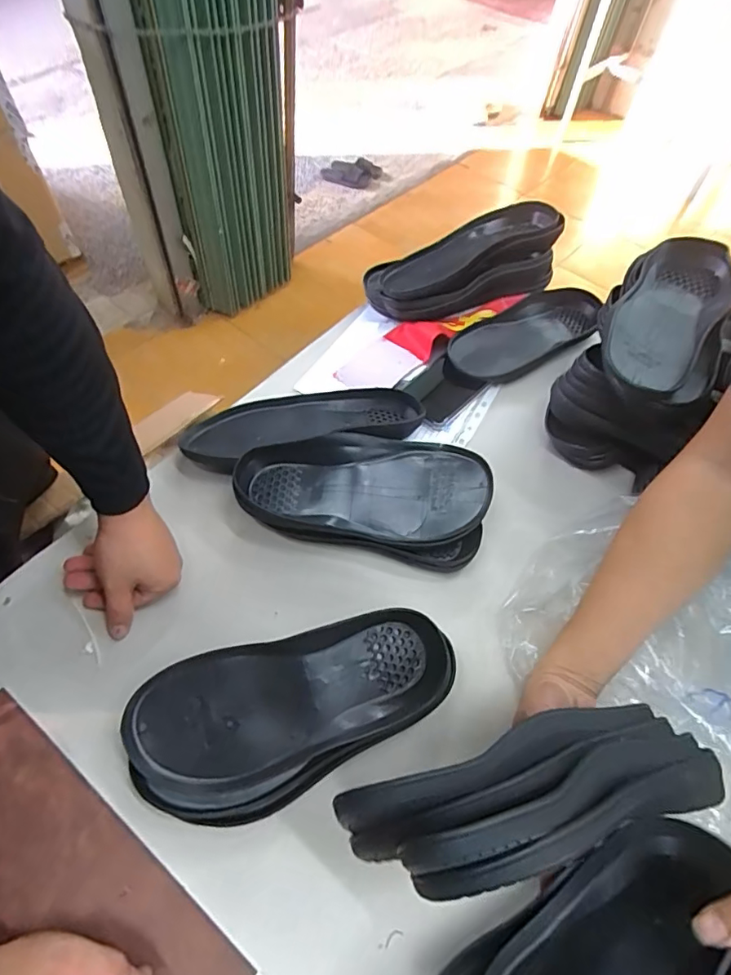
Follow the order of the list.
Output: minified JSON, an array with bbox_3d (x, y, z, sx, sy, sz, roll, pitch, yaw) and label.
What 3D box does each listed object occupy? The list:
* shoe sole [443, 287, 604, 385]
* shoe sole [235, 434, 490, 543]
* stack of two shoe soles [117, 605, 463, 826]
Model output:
[{"bbox_3d":[0.224,-0.208,0.713,0.251,0.036,0.101,-22,61,-17],"label":"shoe sole"},{"bbox_3d":[0.000,0.010,0.537,0.259,0.059,0.121,-2,59,3],"label":"shoe sole"},{"bbox_3d":[-0.055,0.186,0.438,0.272,0.057,0.124,-14,59,-13],"label":"stack of two shoe soles"}]

